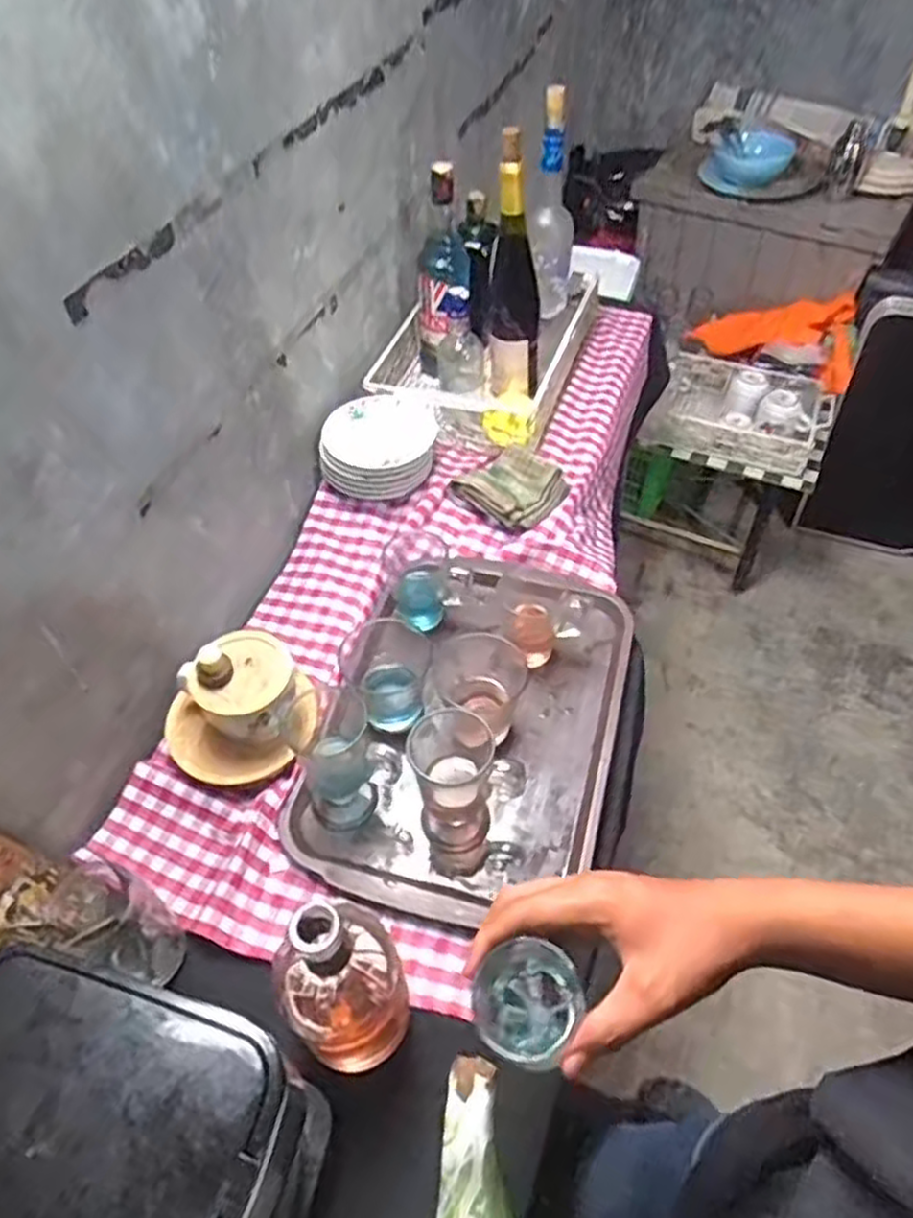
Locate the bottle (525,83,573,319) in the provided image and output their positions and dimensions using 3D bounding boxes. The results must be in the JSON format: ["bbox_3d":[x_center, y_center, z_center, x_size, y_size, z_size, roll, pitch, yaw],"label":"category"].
[{"bbox_3d":[0.128,-0.554,1.043,0.059,0.280,0.072,2,50,4],"label":"bottle"}]

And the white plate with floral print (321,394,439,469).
[{"bbox_3d":[-0.102,-0.240,1.010,0.139,0.027,0.146,-1,50,1],"label":"white plate with floral print"}]

